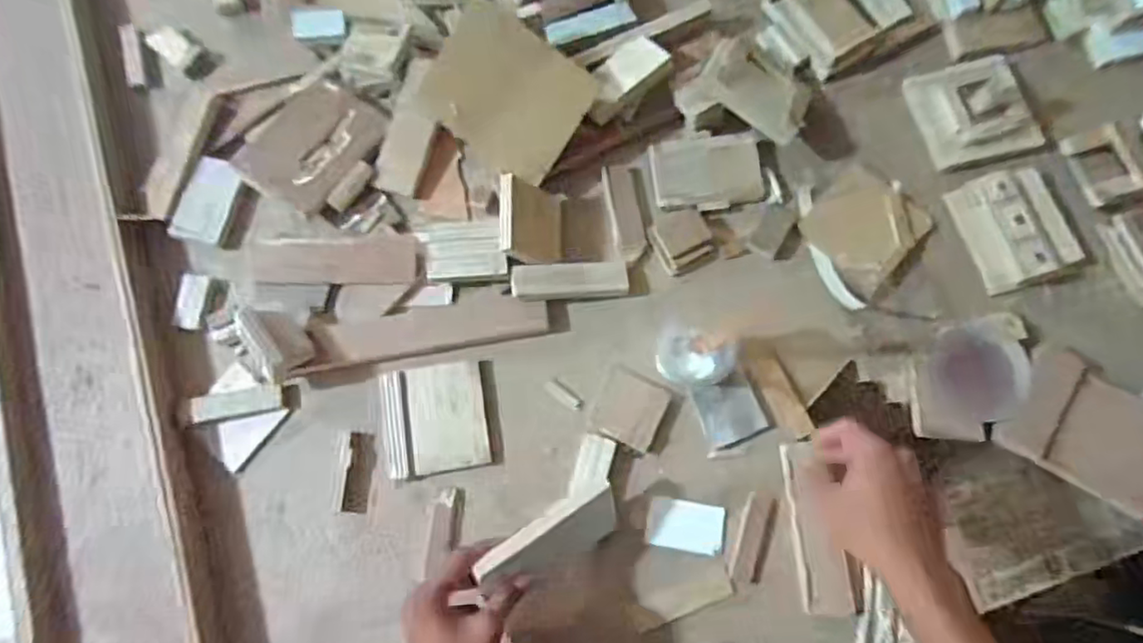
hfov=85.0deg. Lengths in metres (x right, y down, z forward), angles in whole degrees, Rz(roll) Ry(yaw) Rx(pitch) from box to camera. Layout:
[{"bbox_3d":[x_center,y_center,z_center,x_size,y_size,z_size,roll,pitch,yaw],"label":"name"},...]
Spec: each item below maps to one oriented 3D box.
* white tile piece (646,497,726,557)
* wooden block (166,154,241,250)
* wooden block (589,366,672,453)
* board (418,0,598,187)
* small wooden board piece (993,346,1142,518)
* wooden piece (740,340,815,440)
[{"bbox_3d":[0.111,0.198,0.603,0.072,0.004,0.046,9,78,3],"label":"white tile piece"},{"bbox_3d":[-0.405,-0.136,0.695,0.052,0.011,0.100,11,78,3],"label":"wooden block"},{"bbox_3d":[0.059,0.087,0.620,0.064,0.006,0.066,26,79,6],"label":"wooden block"},{"bbox_3d":[-0.067,-0.236,0.655,0.156,0.017,0.134,35,112,-11],"label":"board"},{"bbox_3d":[0.500,0.101,0.595,0.138,0.012,0.121,33,80,7],"label":"small wooden board piece"},{"bbox_3d":[0.205,0.066,0.622,0.035,0.005,0.104,-22,71,-9],"label":"wooden piece"}]

